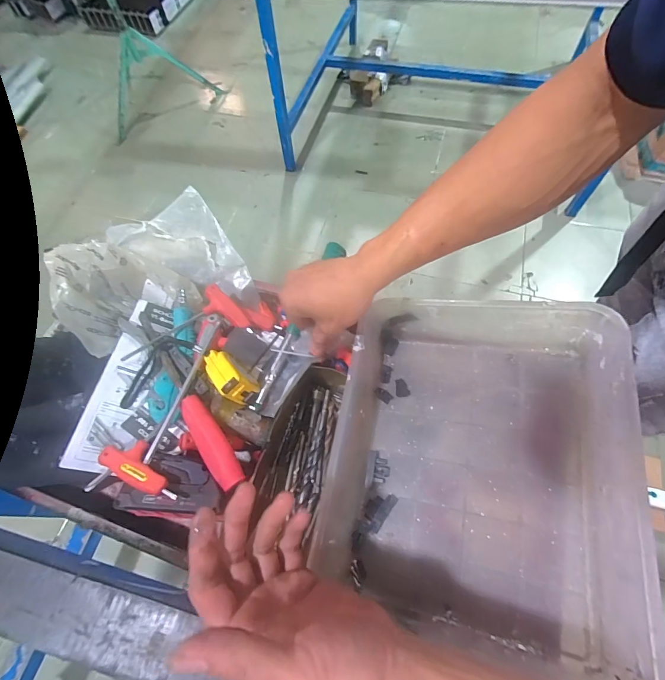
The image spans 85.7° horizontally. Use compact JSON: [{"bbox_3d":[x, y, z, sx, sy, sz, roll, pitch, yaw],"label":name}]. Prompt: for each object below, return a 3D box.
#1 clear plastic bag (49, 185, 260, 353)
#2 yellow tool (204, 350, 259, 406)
[{"bbox_3d":[-0.233,-0.093,0.473,0.210,0.104,0.163,-27,65,-11],"label":"clear plastic bag"},{"bbox_3d":[-0.119,0.041,0.429,0.029,0.060,0.066,-45,54,-1],"label":"yellow tool"}]

